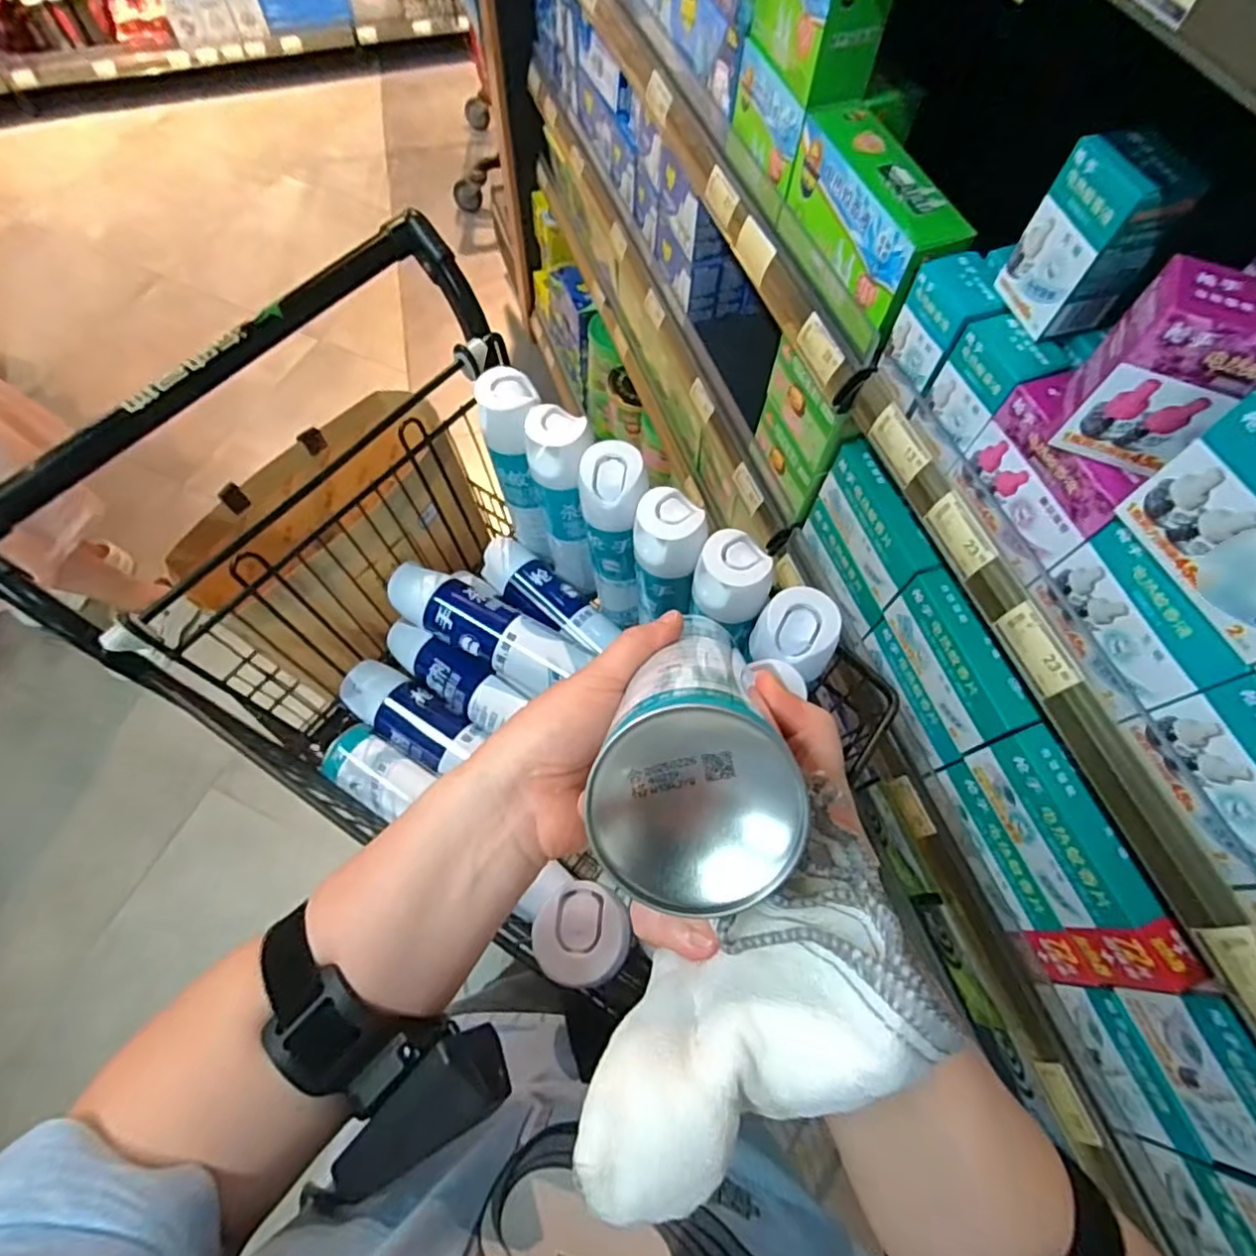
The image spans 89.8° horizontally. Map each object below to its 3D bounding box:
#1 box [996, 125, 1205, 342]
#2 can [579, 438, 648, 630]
[{"bbox_3d":[0.302,-0.254,0.412,0.045,0.103,0.065,-14,67,-9],"label":"box"},{"bbox_3d":[-0.016,-0.085,0.641,0.057,0.231,0.066,-2,65,-3],"label":"can"}]

